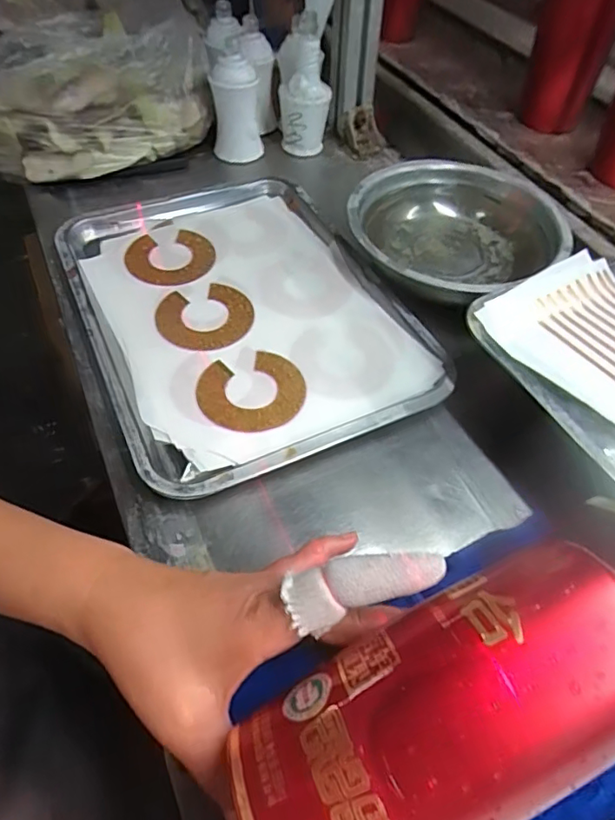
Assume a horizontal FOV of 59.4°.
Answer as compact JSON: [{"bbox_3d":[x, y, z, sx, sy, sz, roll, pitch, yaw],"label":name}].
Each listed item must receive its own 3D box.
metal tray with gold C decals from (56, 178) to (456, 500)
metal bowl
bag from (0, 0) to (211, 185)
[{"bbox_3d":[-0.062,-0.098,0.473,0.250,0.020,0.337,-22,57,-14],"label":"metal tray with gold C decals"},{"bbox_3d":[0.140,-0.172,0.509,0.193,0.054,0.204,-1,55,1],"label":"metal bowl"},{"bbox_3d":[-0.246,-0.327,0.559,0.283,0.142,0.107,-9,55,-5],"label":"bag"}]

